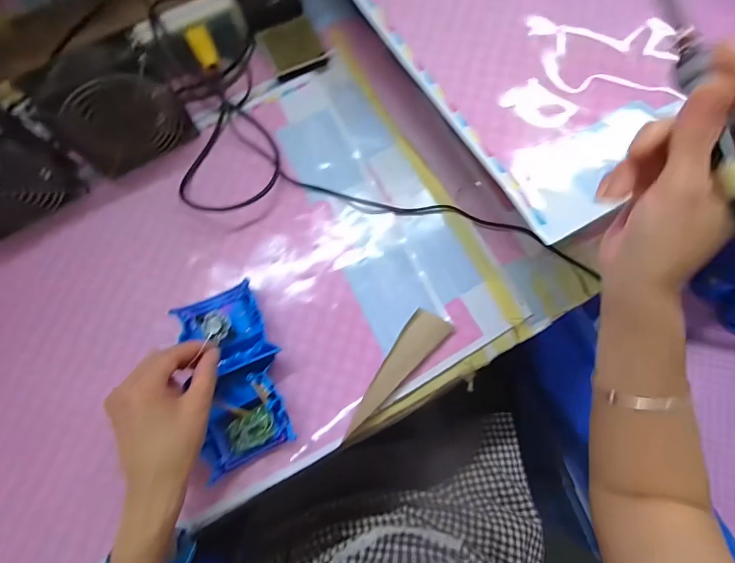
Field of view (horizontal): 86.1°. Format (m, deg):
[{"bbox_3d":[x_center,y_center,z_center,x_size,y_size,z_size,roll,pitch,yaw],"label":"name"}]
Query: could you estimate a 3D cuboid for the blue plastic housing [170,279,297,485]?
[{"bbox_3d":[-0.125,0.087,0.369,0.084,0.029,0.158,-14,77,-2],"label":"blue plastic housing"}]

